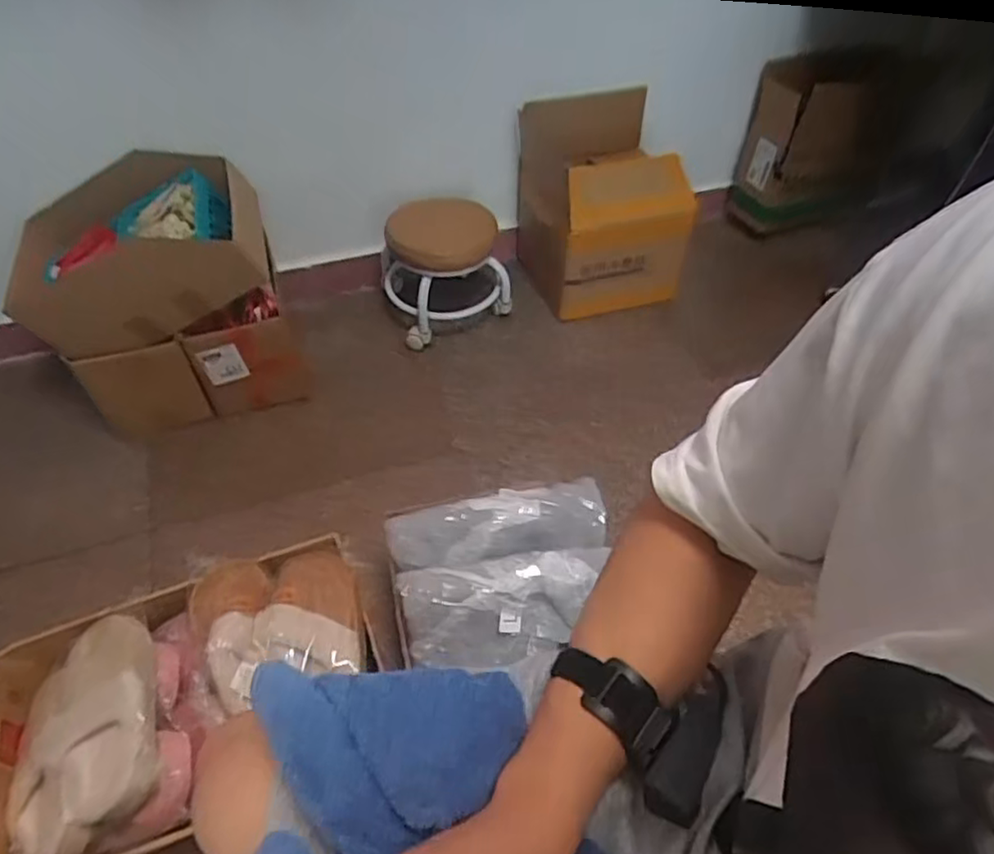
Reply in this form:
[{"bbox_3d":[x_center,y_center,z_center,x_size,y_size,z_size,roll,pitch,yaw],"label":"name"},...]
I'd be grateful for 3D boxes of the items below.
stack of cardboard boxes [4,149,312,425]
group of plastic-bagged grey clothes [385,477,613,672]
[{"bbox_3d":[-0.720,-0.277,1.419,0.455,0.451,0.345,-15,50,-14],"label":"stack of cardboard boxes"},{"bbox_3d":[0.008,0.224,1.008,0.314,0.150,0.221,-5,49,-6],"label":"group of plastic-bagged grey clothes"}]

